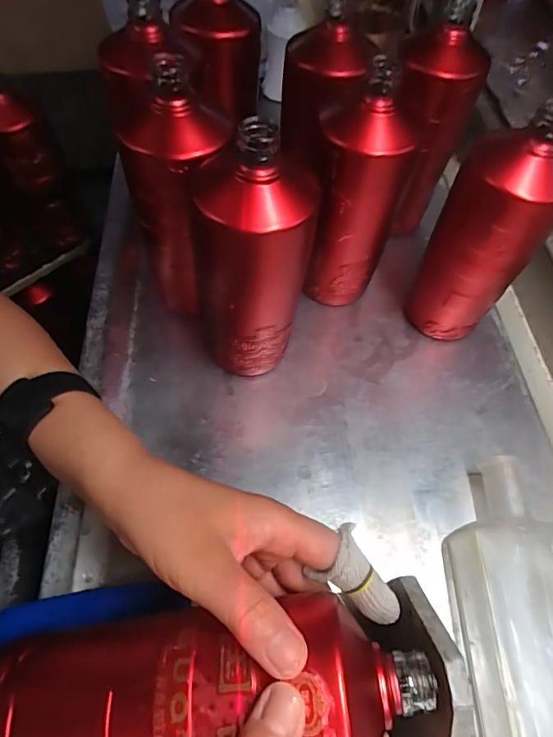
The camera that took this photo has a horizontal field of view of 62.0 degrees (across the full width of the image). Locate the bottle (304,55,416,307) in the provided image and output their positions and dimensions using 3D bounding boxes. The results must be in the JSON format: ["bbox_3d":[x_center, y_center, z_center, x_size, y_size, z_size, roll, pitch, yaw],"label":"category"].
[{"bbox_3d":[0.063,-0.129,0.389,0.067,0.200,0.058,13,59,3],"label":"bottle"}]

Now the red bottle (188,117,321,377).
[{"bbox_3d":[-0.022,-0.070,0.345,0.076,0.211,0.072,-8,60,-10],"label":"red bottle"}]

